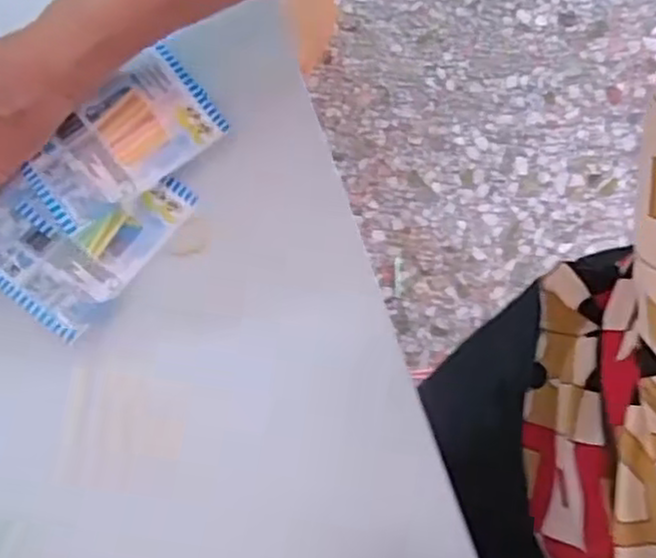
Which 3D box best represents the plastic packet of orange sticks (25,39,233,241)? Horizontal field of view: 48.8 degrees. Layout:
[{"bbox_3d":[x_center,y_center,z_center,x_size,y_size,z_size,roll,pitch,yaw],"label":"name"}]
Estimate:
[{"bbox_3d":[-0.108,-0.073,0.379,0.100,0.007,0.054,-40,90,-17],"label":"plastic packet of orange sticks"}]

